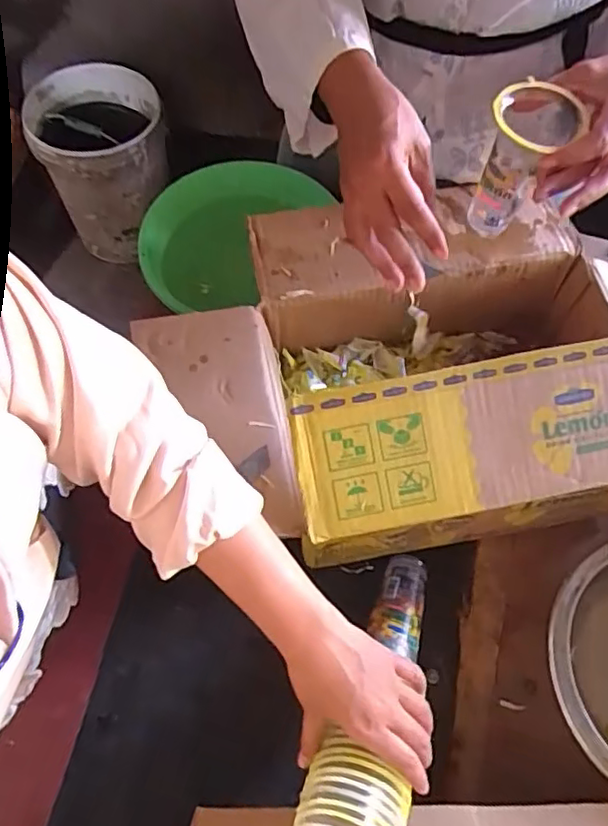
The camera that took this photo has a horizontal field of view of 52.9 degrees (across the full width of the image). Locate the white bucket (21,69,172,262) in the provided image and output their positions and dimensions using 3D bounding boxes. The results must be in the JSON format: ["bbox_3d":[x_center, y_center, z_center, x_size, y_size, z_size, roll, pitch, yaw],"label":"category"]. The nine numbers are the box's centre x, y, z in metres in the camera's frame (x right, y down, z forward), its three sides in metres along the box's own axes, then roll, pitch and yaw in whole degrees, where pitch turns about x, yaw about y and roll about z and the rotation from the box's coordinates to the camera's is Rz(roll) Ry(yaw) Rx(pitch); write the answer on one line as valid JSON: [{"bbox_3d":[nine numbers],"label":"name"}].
[{"bbox_3d":[-0.471,-0.609,1.466,0.296,0.291,0.301,-18,67,-9],"label":"white bucket"}]

